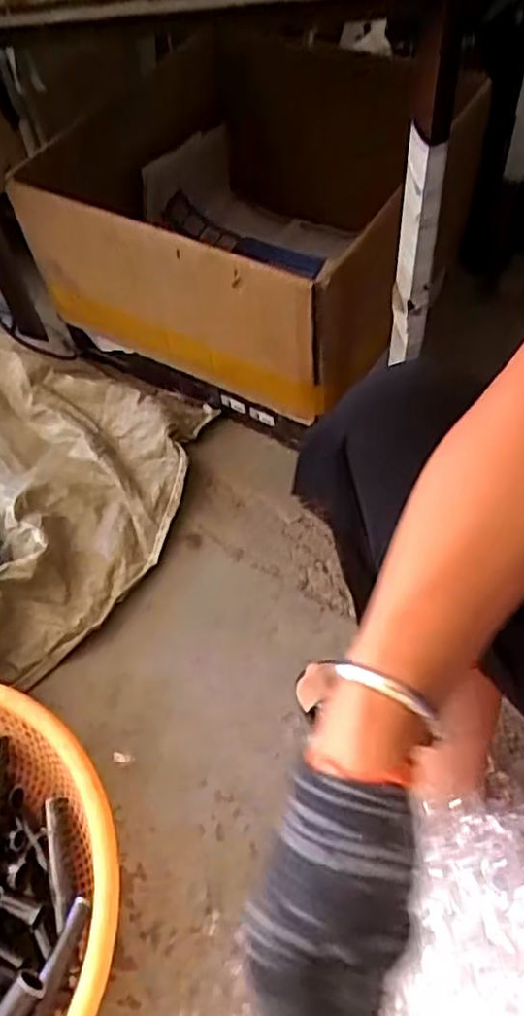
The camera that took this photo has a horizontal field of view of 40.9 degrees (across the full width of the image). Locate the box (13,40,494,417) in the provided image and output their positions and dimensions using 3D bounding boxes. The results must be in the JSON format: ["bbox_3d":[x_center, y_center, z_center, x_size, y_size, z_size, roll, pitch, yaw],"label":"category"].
[{"bbox_3d":[-0.022,-0.394,1.010,0.514,0.293,0.459,22,61,18],"label":"box"}]

